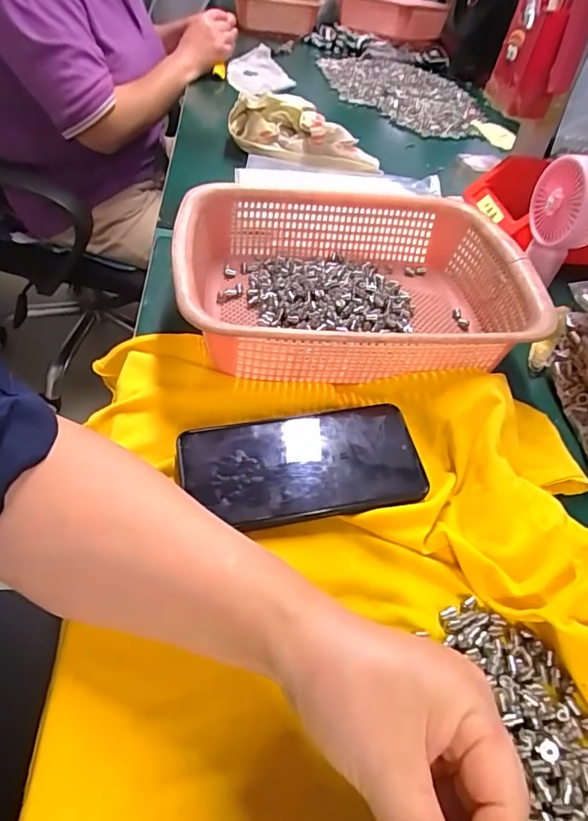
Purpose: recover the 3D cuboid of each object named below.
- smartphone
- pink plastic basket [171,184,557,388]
[{"bbox_3d":[0.005,0.036,0.340,0.159,0.007,0.076,-5,49,-12],"label":"smartphone"},{"bbox_3d":[0.048,-0.108,0.442,0.290,0.085,0.215,-1,50,-8],"label":"pink plastic basket"}]

